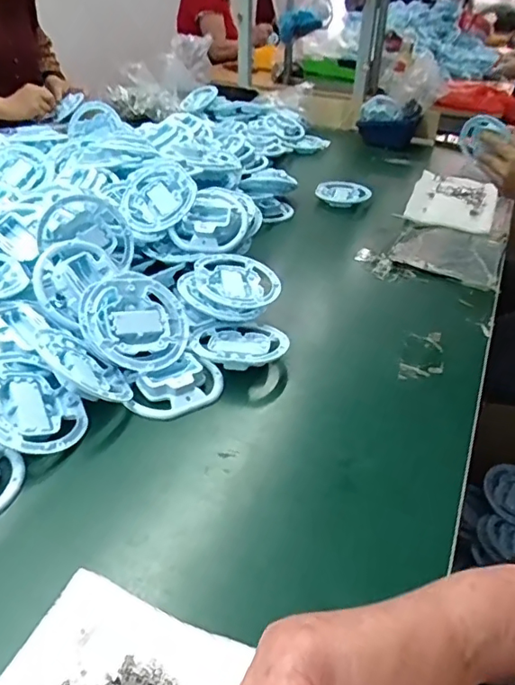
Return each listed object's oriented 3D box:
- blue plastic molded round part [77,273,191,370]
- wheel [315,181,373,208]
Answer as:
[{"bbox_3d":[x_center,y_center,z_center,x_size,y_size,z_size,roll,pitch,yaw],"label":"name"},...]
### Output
[{"bbox_3d":[-0.127,-0.021,0.561,0.111,0.033,0.107,16,57,-27],"label":"blue plastic molded round part"},{"bbox_3d":[0.159,-0.280,1.011,0.098,0.035,0.074,9,35,8],"label":"wheel"}]

